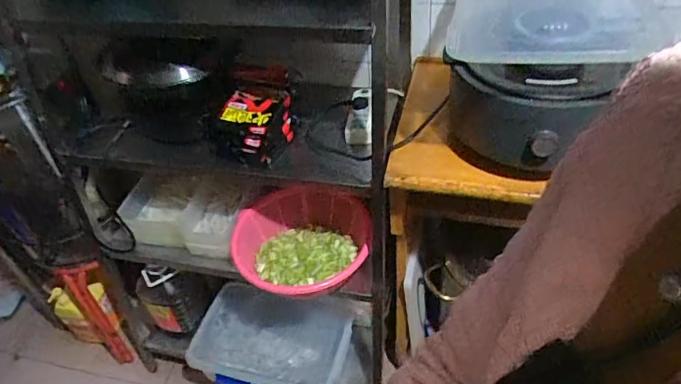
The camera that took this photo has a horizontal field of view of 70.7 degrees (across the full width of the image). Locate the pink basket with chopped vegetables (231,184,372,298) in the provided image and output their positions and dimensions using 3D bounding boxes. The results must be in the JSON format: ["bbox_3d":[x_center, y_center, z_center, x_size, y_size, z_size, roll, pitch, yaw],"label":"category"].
[{"bbox_3d":[-0.091,0.126,1.175,0.328,0.144,0.323,-3,43,4],"label":"pink basket with chopped vegetables"}]

